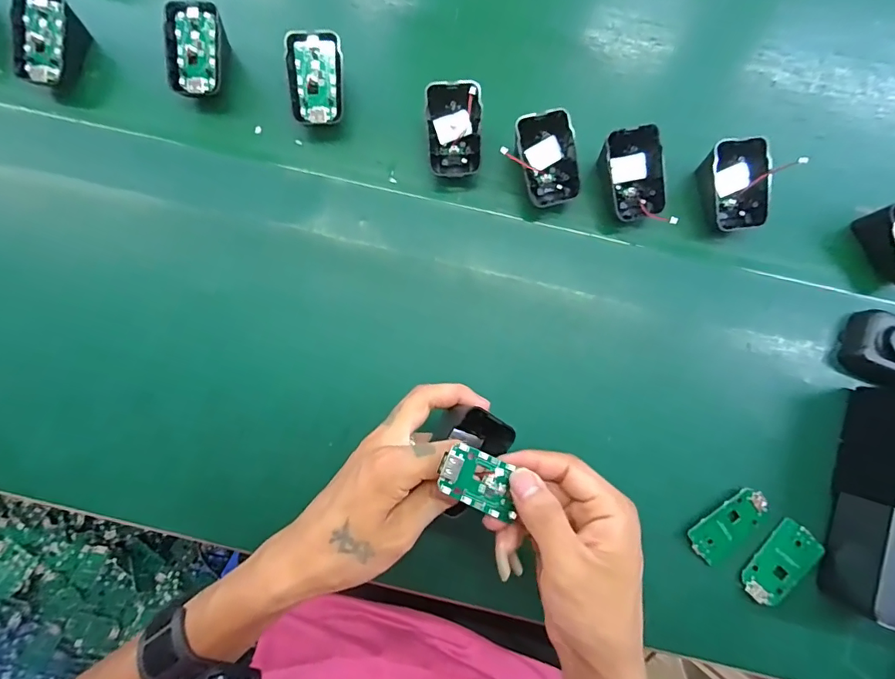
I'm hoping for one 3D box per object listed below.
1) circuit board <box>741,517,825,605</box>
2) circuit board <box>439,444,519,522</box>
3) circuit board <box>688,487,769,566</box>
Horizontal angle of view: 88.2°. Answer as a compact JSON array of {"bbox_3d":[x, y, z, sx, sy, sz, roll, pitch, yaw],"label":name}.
[{"bbox_3d":[0.245,0.165,0.340,0.031,0.007,0.064,44,82,7],"label":"circuit board"},{"bbox_3d":[0.021,0.082,0.266,0.055,0.006,0.030,31,73,-26],"label":"circuit board"},{"bbox_3d":[0.210,0.137,0.343,0.062,0.004,0.029,-38,89,-2],"label":"circuit board"}]

